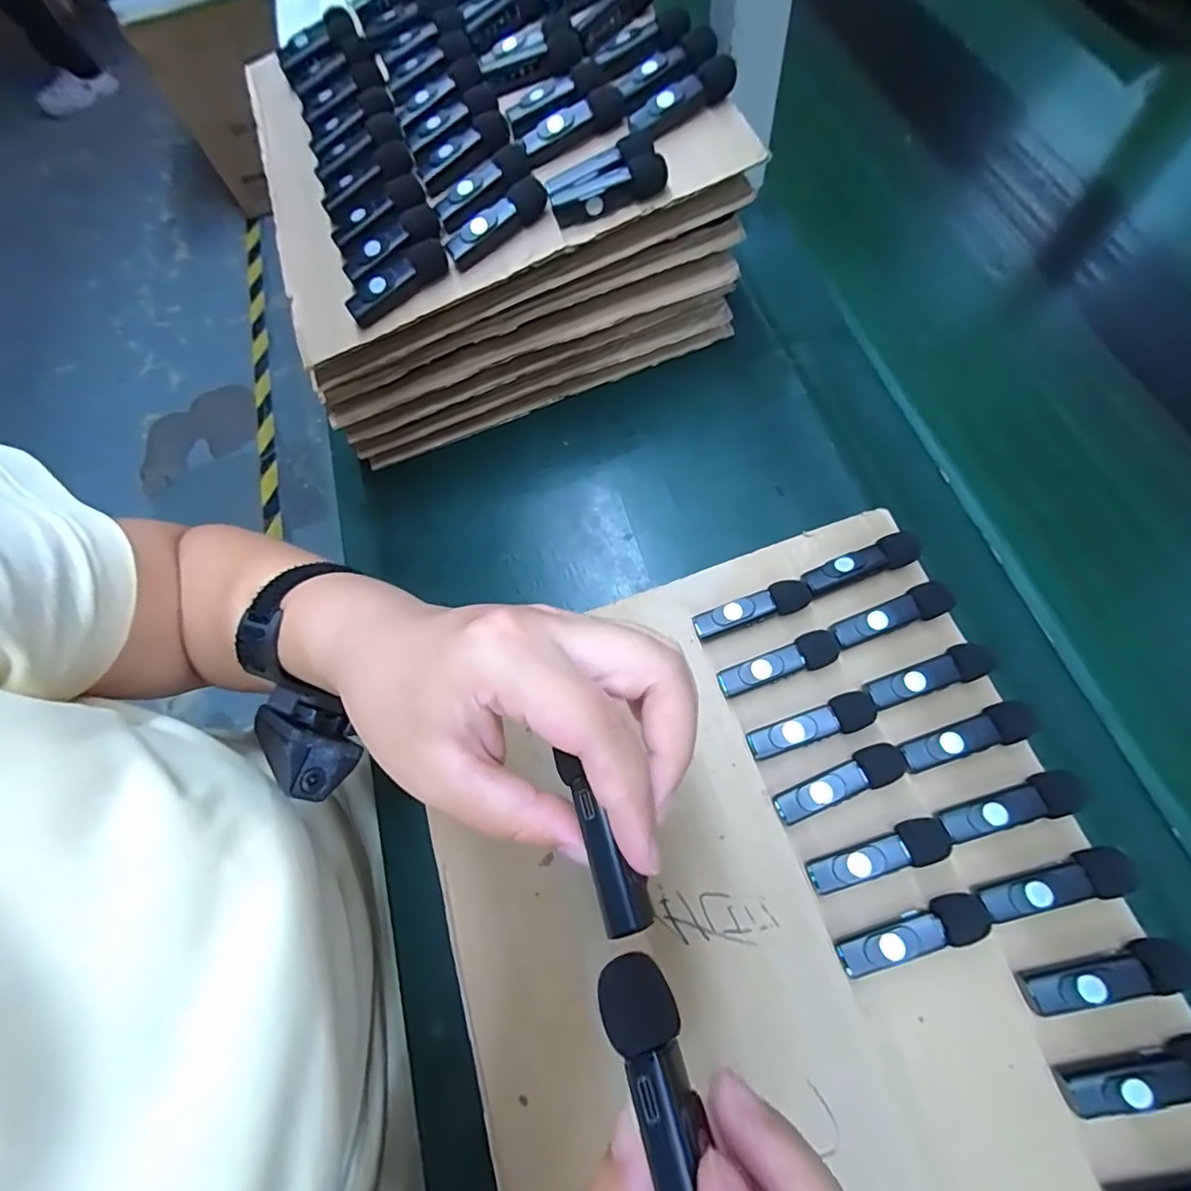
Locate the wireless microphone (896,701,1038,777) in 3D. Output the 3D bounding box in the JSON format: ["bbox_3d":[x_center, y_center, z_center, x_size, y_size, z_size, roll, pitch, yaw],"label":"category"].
[{"bbox_3d":[0.184,0.069,0.270,0.063,0.011,0.018,-18,68,-1],"label":"wireless microphone"}]

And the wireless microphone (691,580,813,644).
[{"bbox_3d":[0.088,0.008,0.310,0.064,0.011,0.017,-19,68,-2],"label":"wireless microphone"}]

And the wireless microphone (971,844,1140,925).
[{"bbox_3d":[0.205,0.129,0.247,0.065,0.017,0.019,-15,68,0],"label":"wireless microphone"}]

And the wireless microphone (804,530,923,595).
[{"bbox_3d":[0.150,-0.018,0.307,0.065,0.010,0.018,-22,68,-3],"label":"wireless microphone"}]

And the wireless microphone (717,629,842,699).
[{"bbox_3d":[0.099,0.038,0.297,0.065,0.010,0.018,-22,68,-3],"label":"wireless microphone"}]

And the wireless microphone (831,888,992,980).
[{"bbox_3d":[0.143,0.152,0.249,0.066,0.016,0.018,-18,68,-1],"label":"wireless microphone"}]

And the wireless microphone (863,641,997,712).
[{"bbox_3d":[0.172,0.041,0.282,0.063,0.010,0.017,-20,68,-2],"label":"wireless microphone"}]

